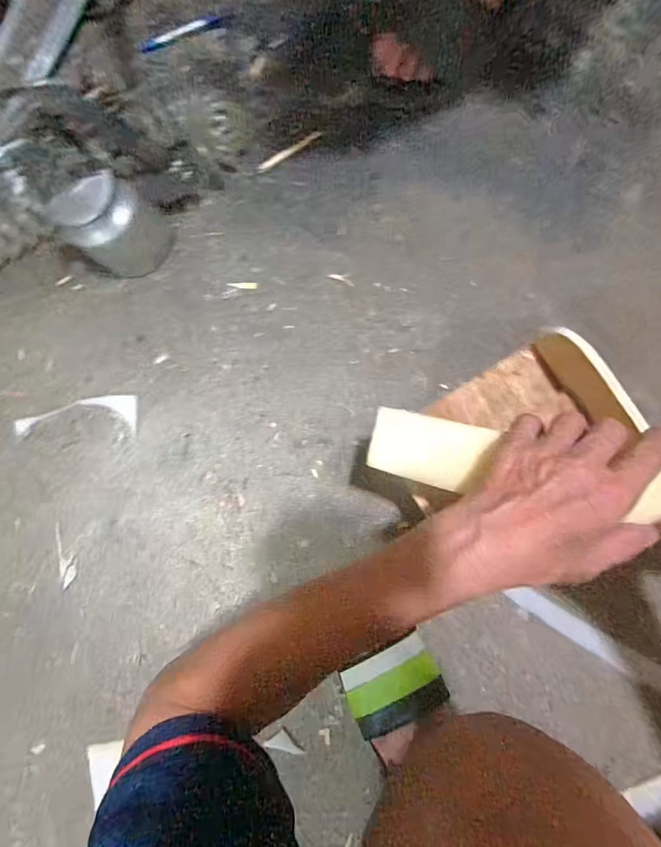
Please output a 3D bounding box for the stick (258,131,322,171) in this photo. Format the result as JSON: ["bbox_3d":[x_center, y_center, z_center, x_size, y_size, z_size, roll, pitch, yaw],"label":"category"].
[{"bbox_3d":[-0.054,-0.354,0.568,0.088,0.004,0.011,-26,83,6],"label":"stick"}]

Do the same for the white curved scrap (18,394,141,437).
[{"bbox_3d":[-0.345,-0.010,0.594,0.178,0.004,0.054,0,87,9],"label":"white curved scrap"}]

